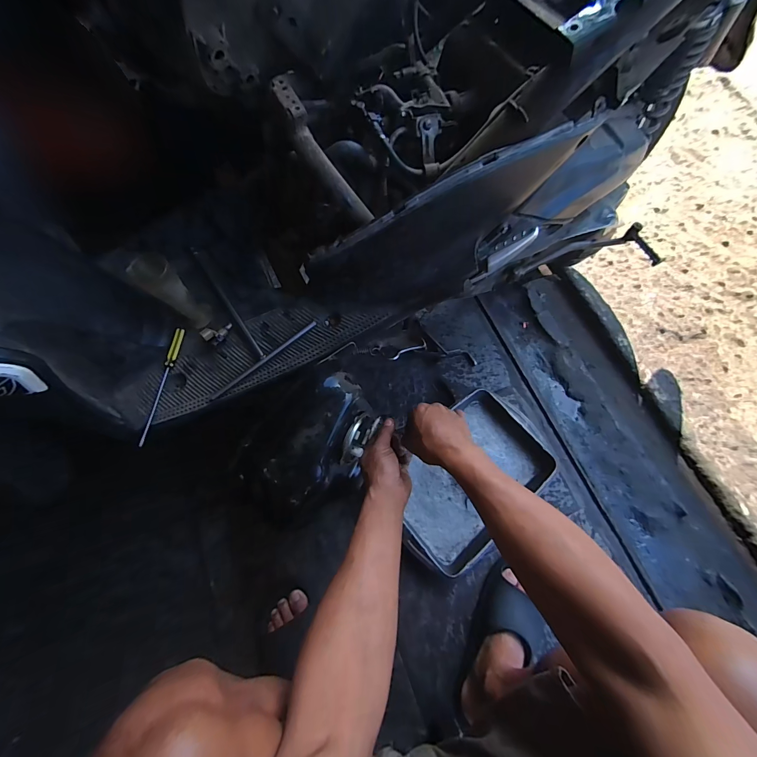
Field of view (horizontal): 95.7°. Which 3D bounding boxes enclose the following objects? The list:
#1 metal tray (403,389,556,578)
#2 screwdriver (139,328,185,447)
[{"bbox_3d":[0.191,0.211,0.730,0.243,0.052,0.361,43,73,14],"label":"metal tray"},{"bbox_3d":[-0.336,0.009,0.531,0.012,0.021,0.187,9,68,2],"label":"screwdriver"}]

